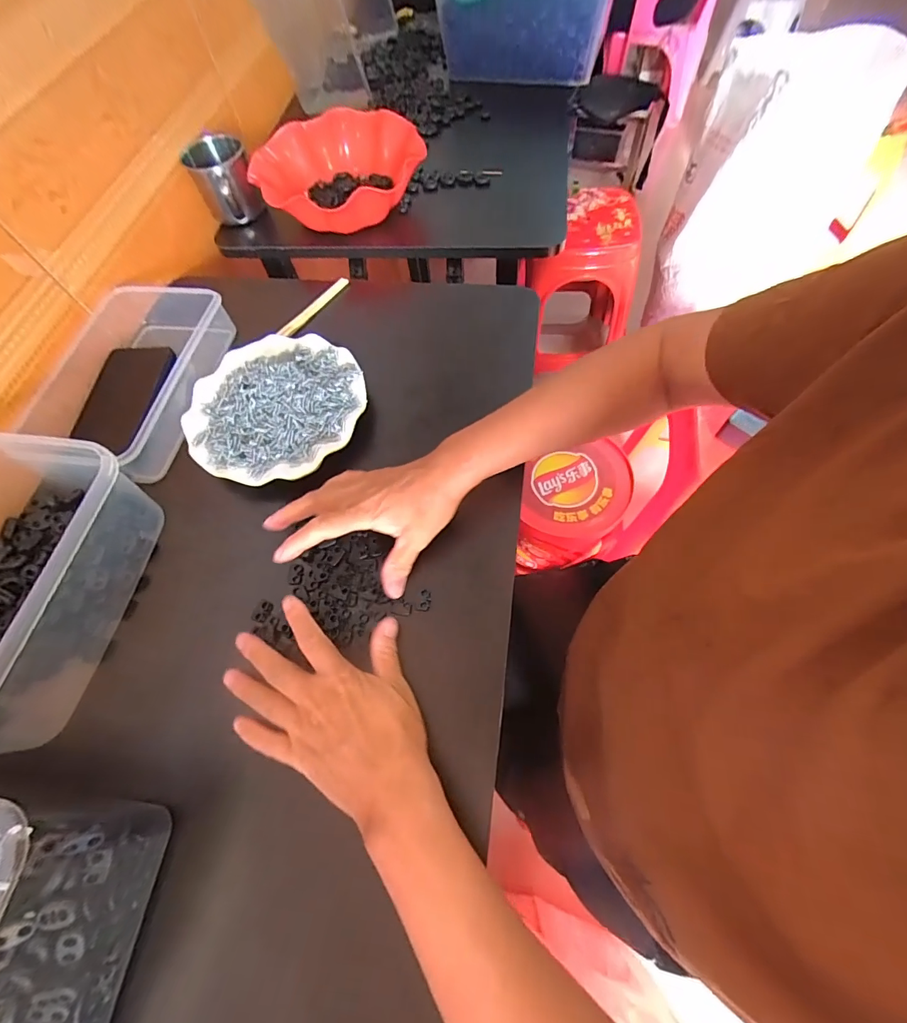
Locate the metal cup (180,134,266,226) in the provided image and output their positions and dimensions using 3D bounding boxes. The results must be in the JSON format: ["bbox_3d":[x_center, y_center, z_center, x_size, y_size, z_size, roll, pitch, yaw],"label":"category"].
[{"bbox_3d":[-0.317,-0.455,0.602,0.080,0.076,0.090,-21,65,-6],"label":"metal cup"}]

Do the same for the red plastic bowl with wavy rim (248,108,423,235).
[{"bbox_3d":[-0.150,-0.470,0.593,0.221,0.069,0.203,-2,64,4],"label":"red plastic bowl with wavy rim"}]

